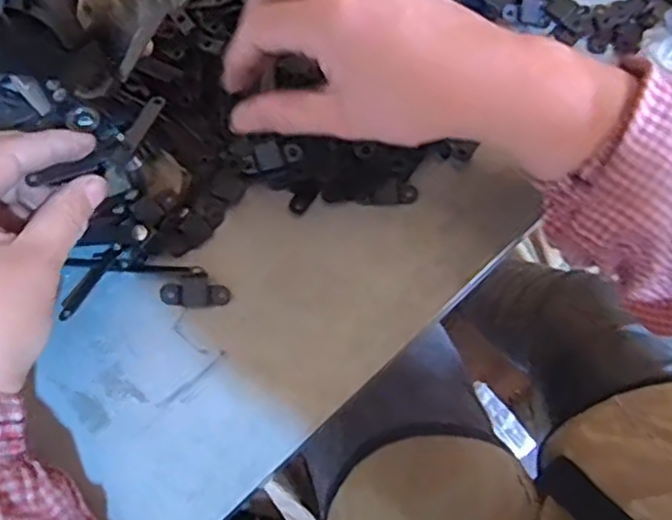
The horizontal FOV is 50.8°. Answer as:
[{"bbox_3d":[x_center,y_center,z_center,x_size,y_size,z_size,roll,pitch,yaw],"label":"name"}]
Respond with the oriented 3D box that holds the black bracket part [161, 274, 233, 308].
[{"bbox_3d":[-0.072,0.016,0.361,0.034,0.005,0.015,-3,70,-4],"label":"black bracket part"}]

